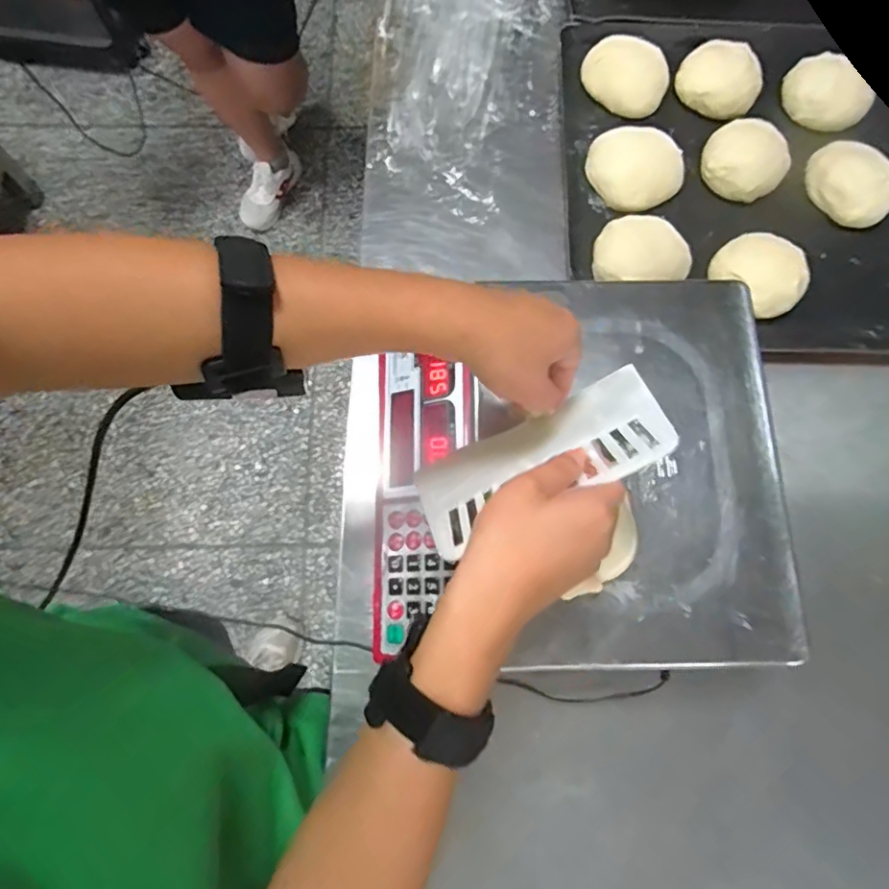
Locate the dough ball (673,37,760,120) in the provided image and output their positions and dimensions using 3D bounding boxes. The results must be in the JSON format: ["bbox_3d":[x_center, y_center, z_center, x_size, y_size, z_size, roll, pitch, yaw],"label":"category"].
[{"bbox_3d":[0.305,-0.403,0.637,0.091,0.036,0.070,29,76,7],"label":"dough ball"}]

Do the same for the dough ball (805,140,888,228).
[{"bbox_3d":[0.433,-0.278,0.610,0.077,0.048,0.097,-9,75,-3],"label":"dough ball"}]

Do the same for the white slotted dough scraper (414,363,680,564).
[{"bbox_3d":[0.059,0.007,0.359,0.164,0.113,0.004,-28,115,7],"label":"white slotted dough scraper"}]

